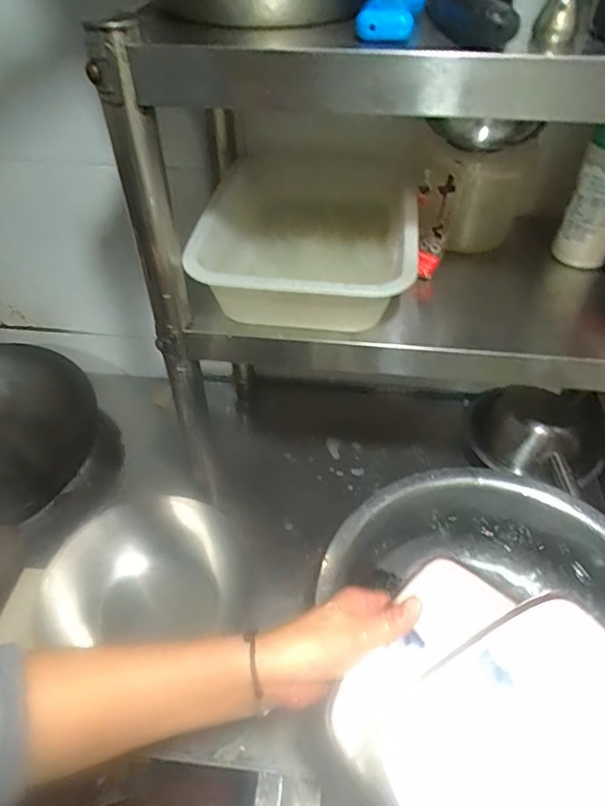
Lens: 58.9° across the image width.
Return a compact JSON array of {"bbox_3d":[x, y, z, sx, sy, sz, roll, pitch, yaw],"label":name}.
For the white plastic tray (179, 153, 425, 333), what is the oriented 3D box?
[{"bbox_3d":[0.008,-0.184,0.578,0.210,0.070,0.285,5,48,4],"label":"white plastic tray"}]

